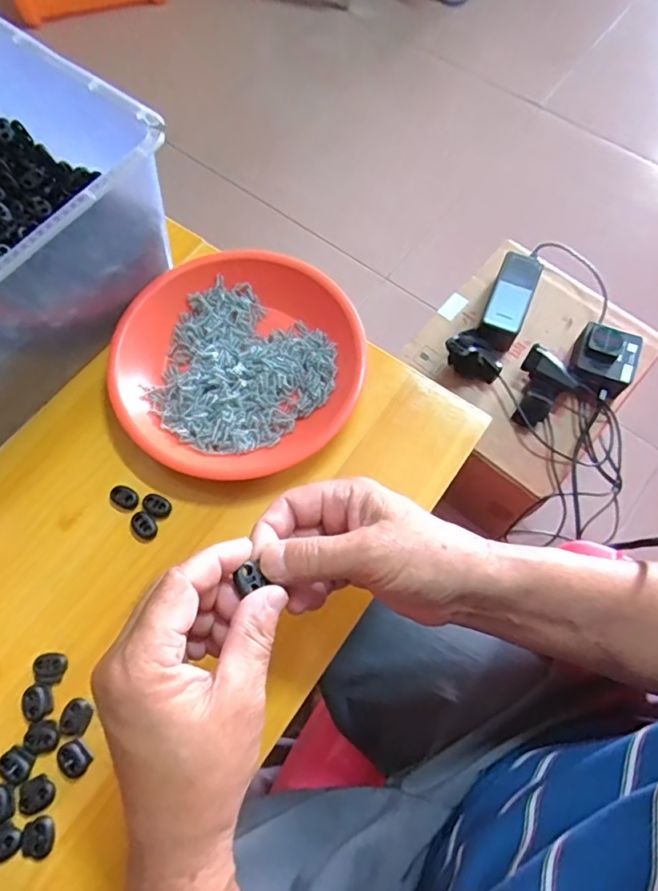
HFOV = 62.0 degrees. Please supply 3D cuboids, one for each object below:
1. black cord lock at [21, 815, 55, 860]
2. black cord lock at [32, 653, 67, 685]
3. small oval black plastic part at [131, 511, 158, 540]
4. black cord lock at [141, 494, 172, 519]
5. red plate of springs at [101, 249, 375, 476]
[{"bbox_3d":[-0.178,0.240,0.333,0.020,0.004,0.021,0,69,0],"label":"black cord lock"},{"bbox_3d":[-0.186,0.148,0.364,0.019,0.007,0.019,0,69,0],"label":"black cord lock"},{"bbox_3d":[-0.135,0.058,0.401,0.021,0.006,0.016,31,72,11],"label":"small oval black plastic part"},{"bbox_3d":[-0.128,0.044,0.406,0.023,0.006,0.015,27,72,10],"label":"black cord lock"},{"bbox_3d":[-0.074,-0.071,0.436,0.192,0.028,0.181,0,69,0],"label":"red plate of springs"}]

